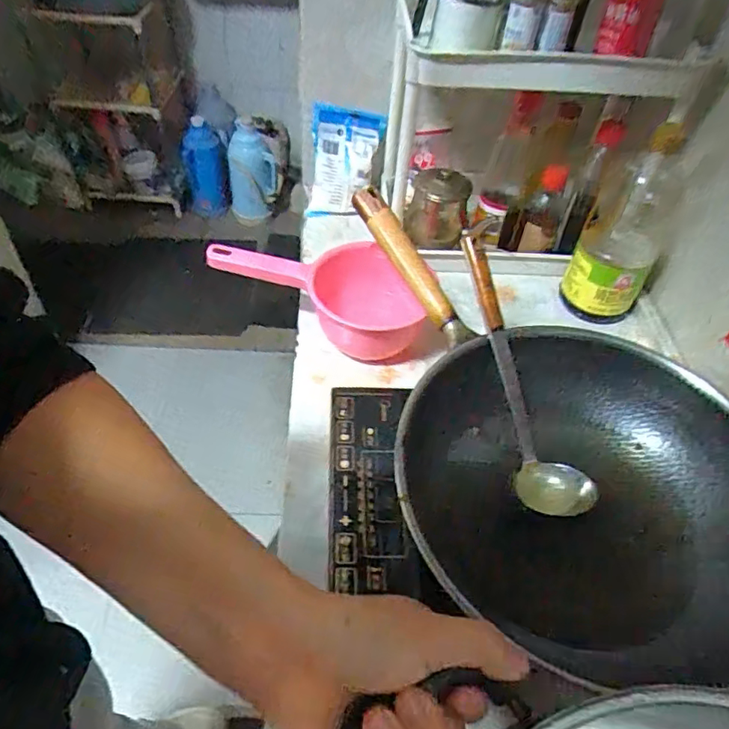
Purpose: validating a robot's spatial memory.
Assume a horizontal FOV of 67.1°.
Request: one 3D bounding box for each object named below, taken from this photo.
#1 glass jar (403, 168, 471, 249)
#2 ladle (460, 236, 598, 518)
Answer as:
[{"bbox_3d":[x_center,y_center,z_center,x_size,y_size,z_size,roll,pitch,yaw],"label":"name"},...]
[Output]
[{"bbox_3d":[0.107,-0.229,0.809,0.084,0.088,0.084,12,49,4],"label":"glass jar"},{"bbox_3d":[0.138,0.011,0.547,0.057,0.089,0.283,-16,83,-18],"label":"ladle"}]

